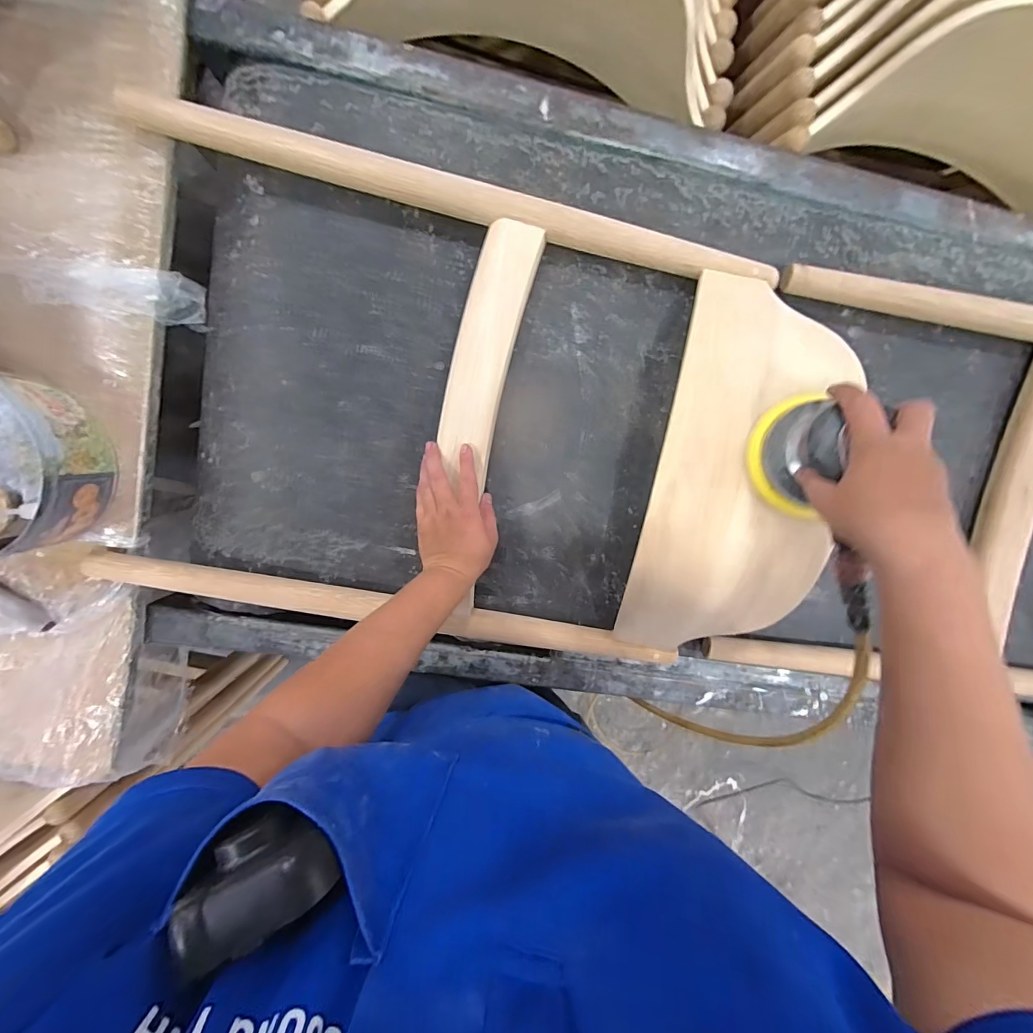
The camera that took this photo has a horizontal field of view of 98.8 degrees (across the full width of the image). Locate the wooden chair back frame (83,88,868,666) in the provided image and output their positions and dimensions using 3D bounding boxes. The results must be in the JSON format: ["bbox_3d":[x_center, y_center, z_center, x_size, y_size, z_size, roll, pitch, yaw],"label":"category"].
[{"bbox_3d":[-0.049,-0.113,0.455,0.731,0.139,0.531,12,98,-6],"label":"wooden chair back frame"}]

